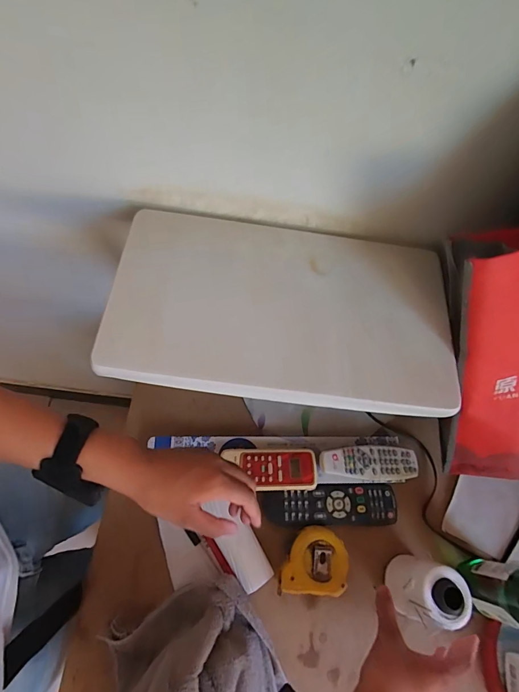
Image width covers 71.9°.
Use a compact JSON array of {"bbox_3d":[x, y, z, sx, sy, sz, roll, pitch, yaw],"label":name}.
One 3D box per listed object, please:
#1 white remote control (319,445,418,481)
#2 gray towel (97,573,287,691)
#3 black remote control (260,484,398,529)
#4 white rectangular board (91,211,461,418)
[{"bbox_3d":[0.157,0.166,0.508,0.142,0.021,0.045,0,66,-3],"label":"white remote control"},{"bbox_3d":[-0.078,0.362,0.365,0.189,0.088,0.163,-22,69,-12],"label":"gray towel"},{"bbox_3d":[0.099,0.222,0.498,0.187,0.017,0.054,1,66,-3],"label":"black remote control"},{"bbox_3d":[0.028,-0.040,0.377,0.349,0.030,0.200,6,66,-1],"label":"white rectangular board"}]

